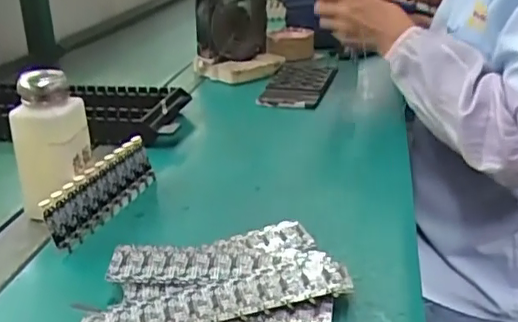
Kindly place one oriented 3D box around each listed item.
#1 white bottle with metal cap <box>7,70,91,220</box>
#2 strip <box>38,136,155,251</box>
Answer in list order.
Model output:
[{"bbox_3d":[-0.182,-0.011,0.512,0.055,0.129,0.050,-2,23,4],"label":"white bottle with metal cap"},{"bbox_3d":[-0.139,0.028,0.527,0.015,0.052,0.139,5,24,21],"label":"strip"}]

